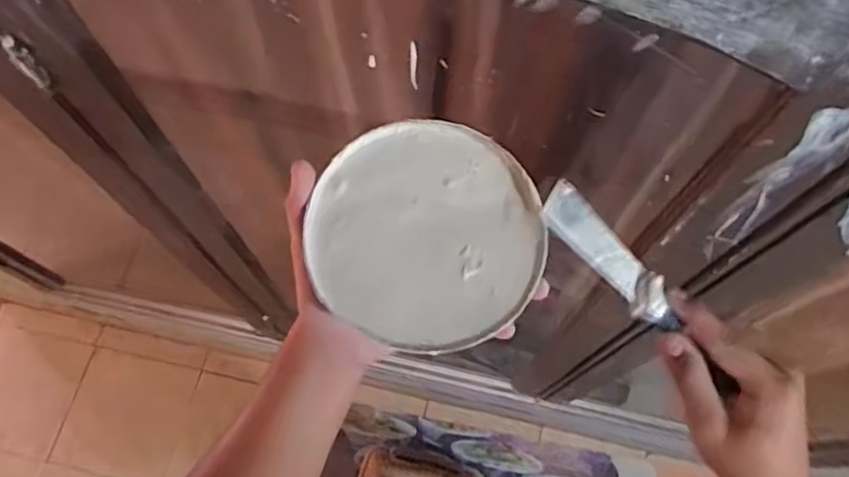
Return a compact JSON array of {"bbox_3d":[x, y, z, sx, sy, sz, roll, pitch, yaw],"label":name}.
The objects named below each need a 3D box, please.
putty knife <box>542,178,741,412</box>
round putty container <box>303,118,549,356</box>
[{"bbox_3d":[0.148,0.037,0.422,0.184,0.016,0.038,46,74,-6],"label":"putty knife"},{"bbox_3d":[0.002,-0.003,0.403,0.145,0.025,0.141,0,69,-1],"label":"round putty container"}]

